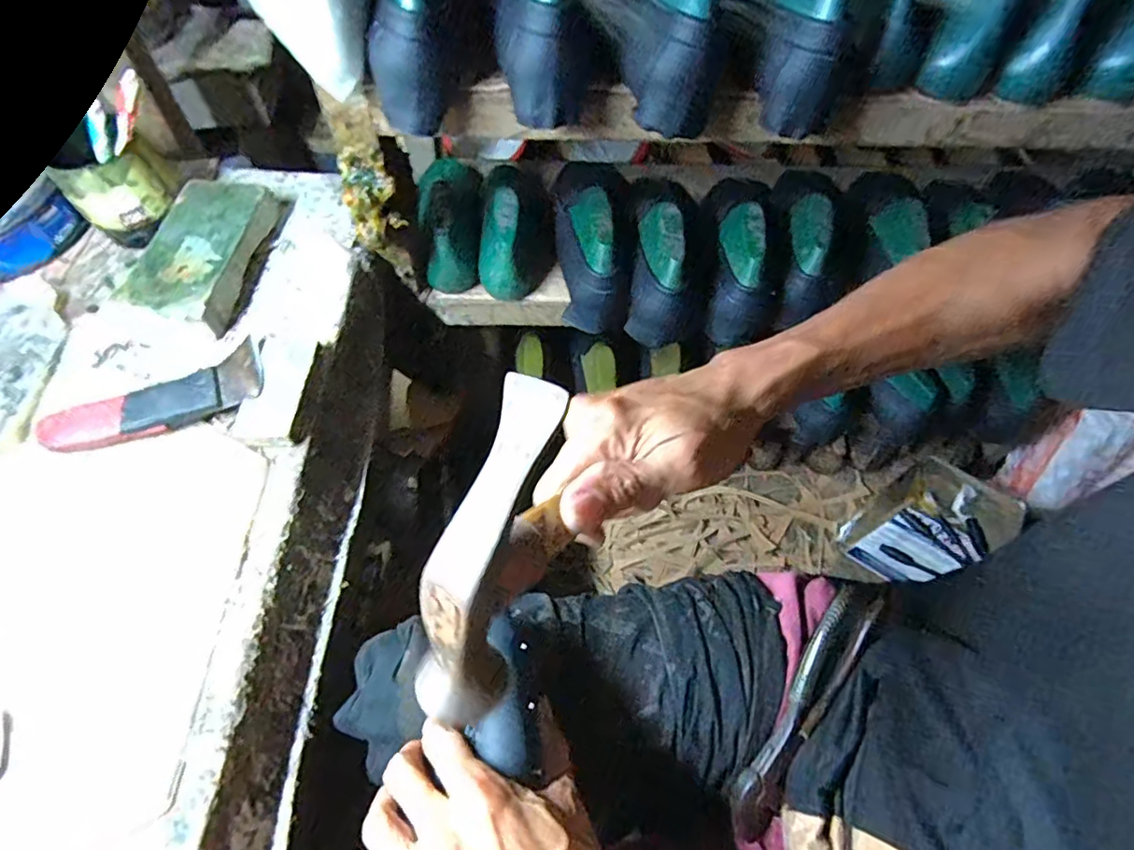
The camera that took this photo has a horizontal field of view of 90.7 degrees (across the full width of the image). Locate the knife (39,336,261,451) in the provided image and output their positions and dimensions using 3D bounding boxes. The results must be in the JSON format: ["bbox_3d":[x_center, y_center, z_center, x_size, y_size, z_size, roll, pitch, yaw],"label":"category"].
[{"bbox_3d":[-0.358,-0.020,0.491,0.175,0.024,0.064,-20,61,-14],"label":"knife"}]

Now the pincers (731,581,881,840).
[{"bbox_3d":[0.173,0.205,0.407,0.032,0.027,0.197,30,83,14],"label":"pincers"}]

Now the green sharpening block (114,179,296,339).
[{"bbox_3d":[-0.368,-0.177,0.572,0.095,0.042,0.196,4,58,0],"label":"green sharpening block"}]

